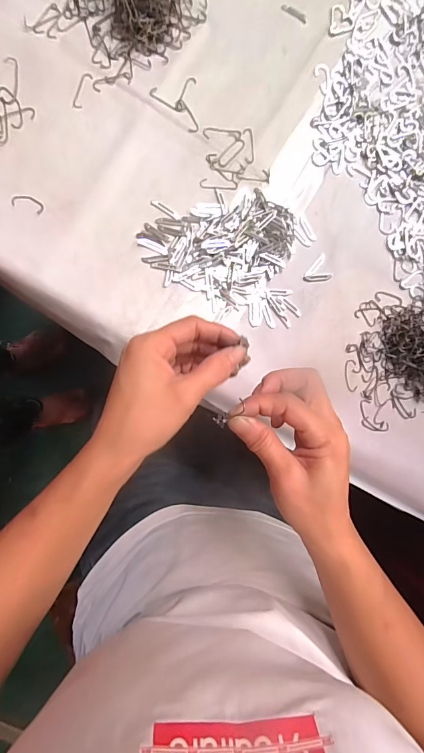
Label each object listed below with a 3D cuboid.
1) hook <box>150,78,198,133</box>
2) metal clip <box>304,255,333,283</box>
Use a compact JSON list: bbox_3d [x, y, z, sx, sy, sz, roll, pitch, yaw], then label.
[{"bbox_3d":[-0.043,-0.310,0.426,0.051,0.004,0.063,-2,87,-6],"label":"hook"},{"bbox_3d":[0.128,-0.122,0.439,0.026,0.004,0.039,38,84,-2],"label":"metal clip"}]

